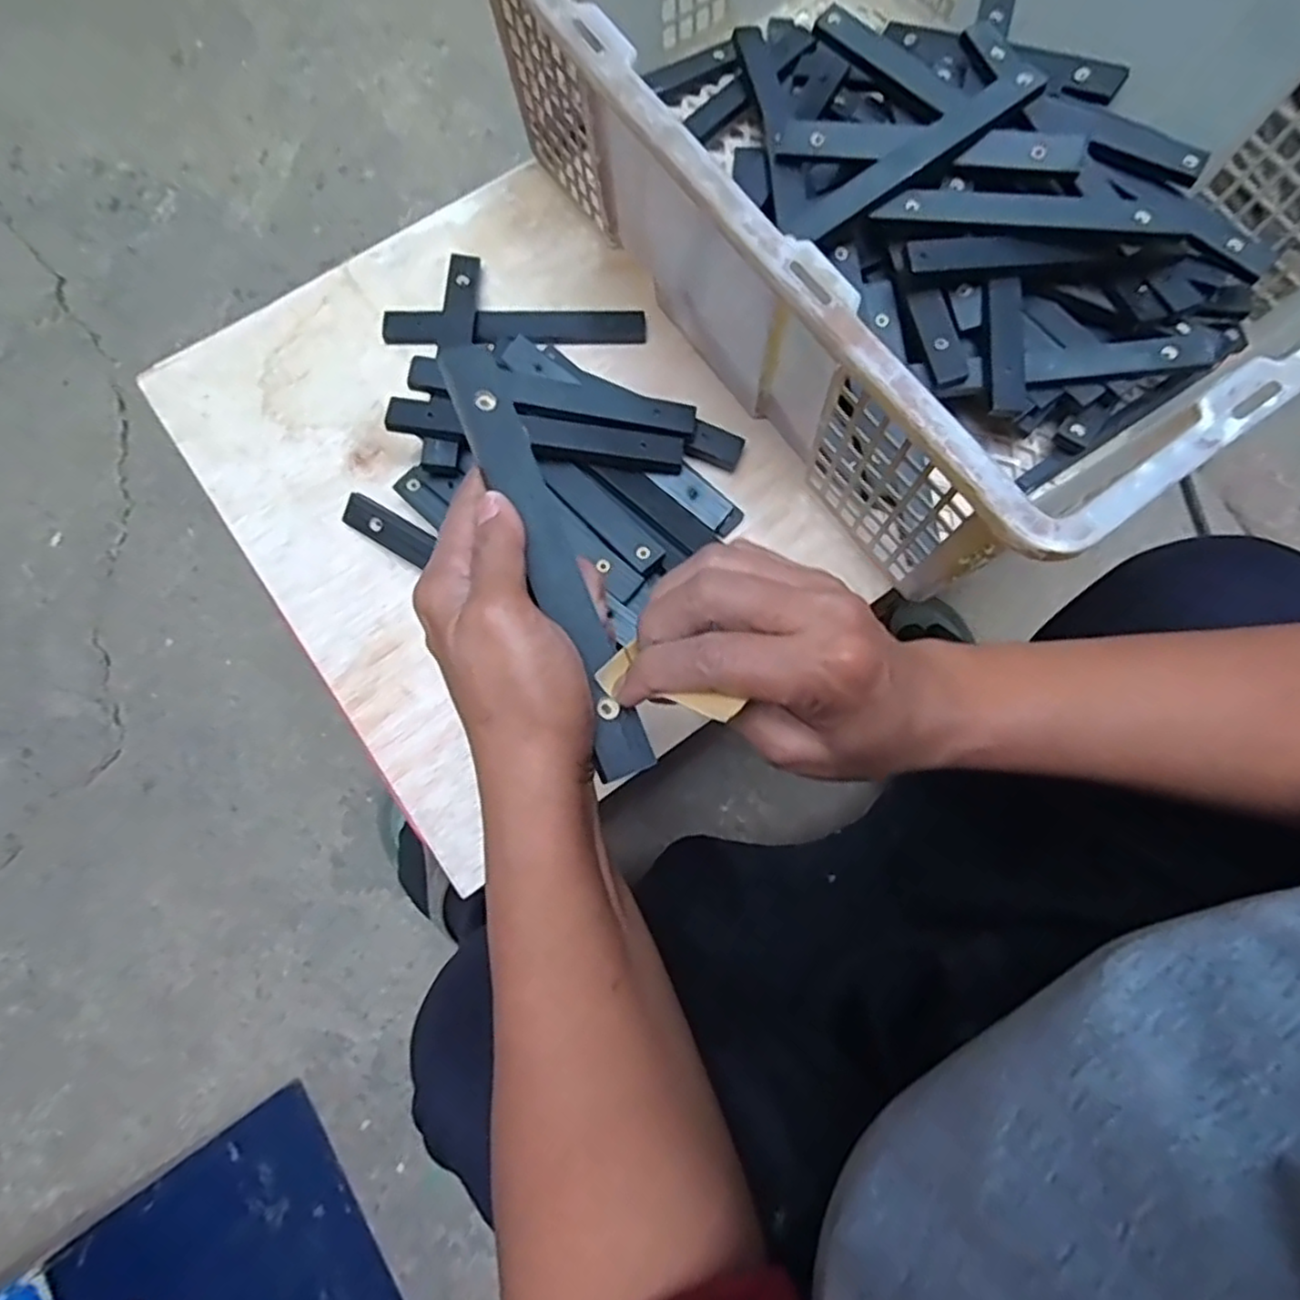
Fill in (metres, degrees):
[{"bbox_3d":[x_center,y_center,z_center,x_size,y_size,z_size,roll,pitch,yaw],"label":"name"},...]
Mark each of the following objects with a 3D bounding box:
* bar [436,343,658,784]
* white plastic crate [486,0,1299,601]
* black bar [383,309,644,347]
[{"bbox_3d":[-0.039,-0.037,0.262,0.023,0.005,0.174,-18,79,-24],"label":"bar"},{"bbox_3d":[0.160,-0.298,0.412,0.350,0.164,0.461,-36,80,-9],"label":"white plastic crate"},{"bbox_3d":[-0.091,-0.216,0.473,0.174,0.007,0.025,-2,77,-2],"label":"black bar"}]

